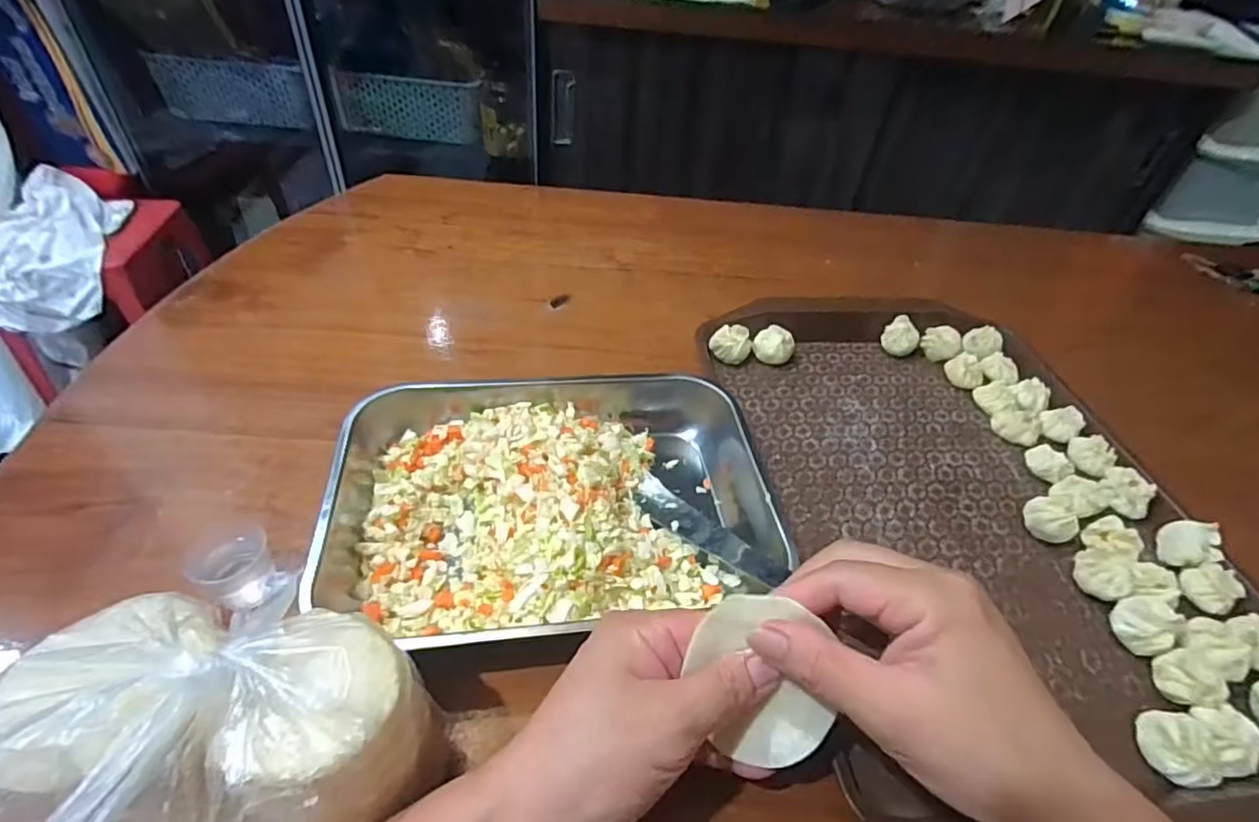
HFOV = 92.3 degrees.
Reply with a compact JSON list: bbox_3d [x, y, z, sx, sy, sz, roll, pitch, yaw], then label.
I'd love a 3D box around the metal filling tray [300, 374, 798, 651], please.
[{"bbox_3d":[-0.050,0.038,0.383,0.255,0.038,0.213,-4,44,-11],"label":"metal filling tray"}]

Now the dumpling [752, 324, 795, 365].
[{"bbox_3d":[0.120,-0.054,0.506,0.033,0.025,0.027,16,44,10],"label":"dumpling"}]

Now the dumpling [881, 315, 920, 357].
[{"bbox_3d":[0.237,-0.064,0.529,0.030,0.025,0.030,27,47,20],"label":"dumpling"}]

